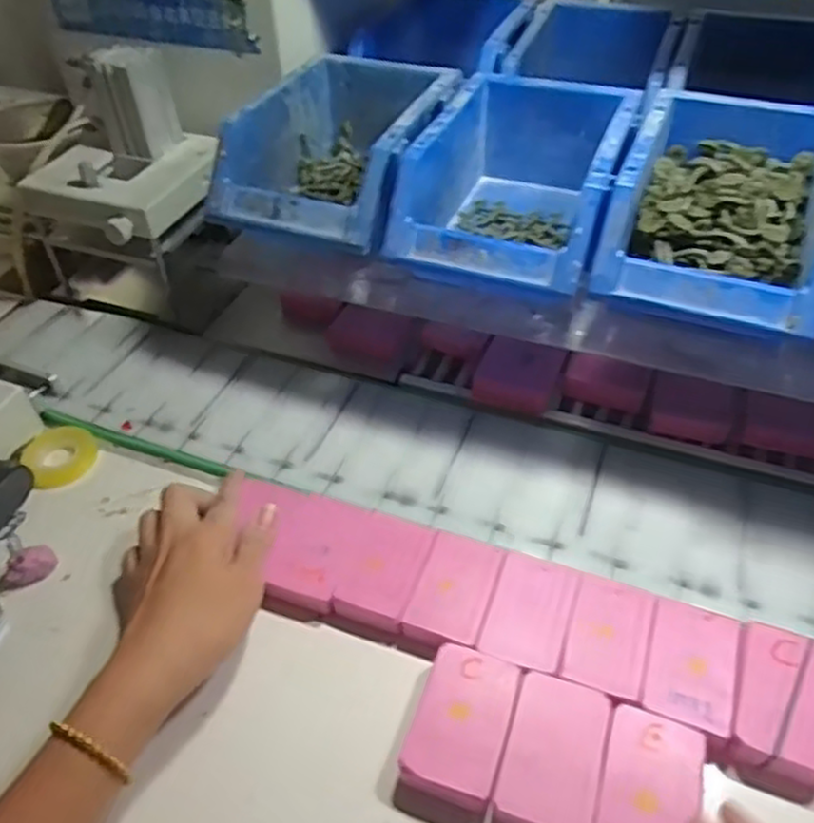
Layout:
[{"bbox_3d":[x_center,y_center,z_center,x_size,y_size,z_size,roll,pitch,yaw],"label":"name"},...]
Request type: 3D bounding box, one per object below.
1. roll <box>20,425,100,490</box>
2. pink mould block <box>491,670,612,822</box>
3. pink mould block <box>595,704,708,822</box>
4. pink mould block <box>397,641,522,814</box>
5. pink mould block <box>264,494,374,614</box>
[{"bbox_3d":[-0.252,0.029,0.520,0.049,0.010,0.052,-1,46,1],"label":"roll"},{"bbox_3d":[0.071,0.176,0.354,0.045,0.020,0.081,14,48,15],"label":"pink mould block"},{"bbox_3d":[0.115,0.184,0.343,0.044,0.022,0.073,15,48,15],"label":"pink mould block"},{"bbox_3d":[0.028,0.162,0.371,0.046,0.024,0.074,14,48,14],"label":"pink mould block"},{"bbox_3d":[-0.052,0.085,0.440,0.040,0.023,0.073,10,47,11],"label":"pink mould block"}]

